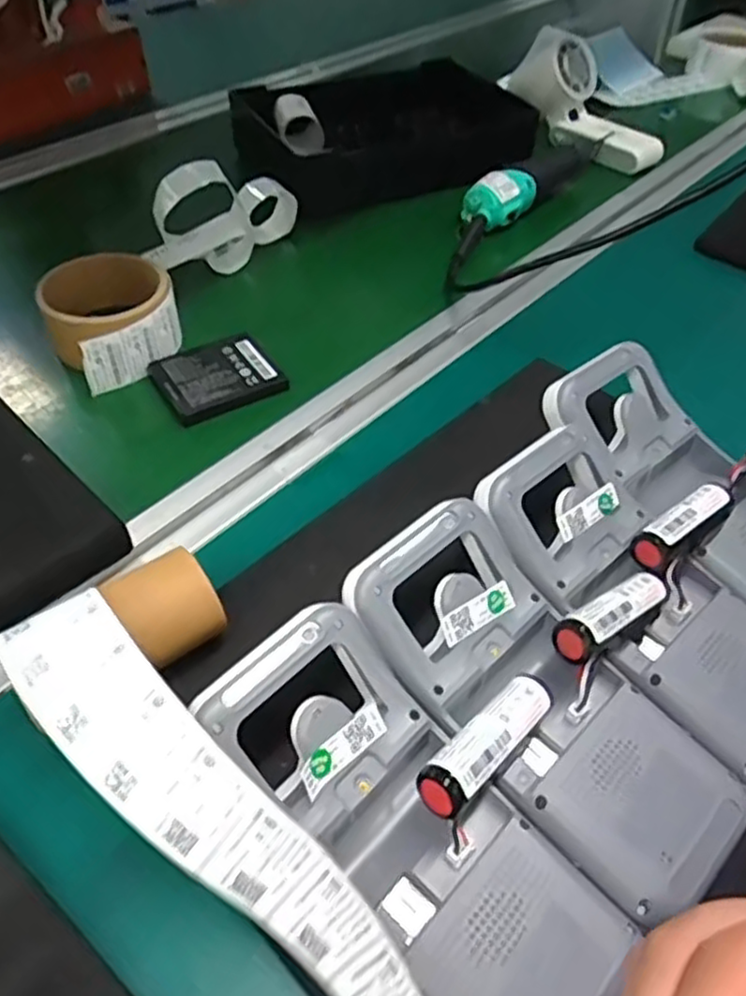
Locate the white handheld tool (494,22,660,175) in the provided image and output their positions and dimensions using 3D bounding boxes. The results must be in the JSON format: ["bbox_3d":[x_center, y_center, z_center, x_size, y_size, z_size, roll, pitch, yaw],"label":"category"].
[{"bbox_3d":[0.217,-0.415,0.745,0.060,0.084,0.205,-31,74,-27],"label":"white handheld tool"}]

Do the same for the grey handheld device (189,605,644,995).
[{"bbox_3d":[0.015,0.117,0.247,0.070,0.029,0.164,-33,72,-28],"label":"grey handheld device"}]

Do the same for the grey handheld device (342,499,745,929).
[{"bbox_3d":[0.066,0.079,0.283,0.075,0.030,0.166,-36,73,-30],"label":"grey handheld device"}]

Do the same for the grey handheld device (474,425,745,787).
[{"bbox_3d":[0.124,0.043,0.316,0.076,0.027,0.167,-35,74,-30],"label":"grey handheld device"}]

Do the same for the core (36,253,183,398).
[{"bbox_3d":[-0.174,-0.121,0.471,0.083,0.043,0.089,-20,52,-19],"label":"core"}]

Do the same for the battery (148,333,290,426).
[{"bbox_3d":[-0.105,-0.081,0.464,0.073,0.013,0.067,-25,54,-22],"label":"battery"}]

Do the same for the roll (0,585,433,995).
[{"bbox_3d":[-0.032,0.119,0.212,0.267,0.072,0.042,32,53,29],"label":"roll"}]

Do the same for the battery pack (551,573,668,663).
[{"bbox_3d":[0.103,0.053,0.298,0.063,0.021,0.020,-17,45,-35],"label":"battery pack"}]

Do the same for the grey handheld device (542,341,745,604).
[{"bbox_3d":[0.164,-0.003,0.363,0.087,0.040,0.169,-31,71,-27],"label":"grey handheld device"}]

